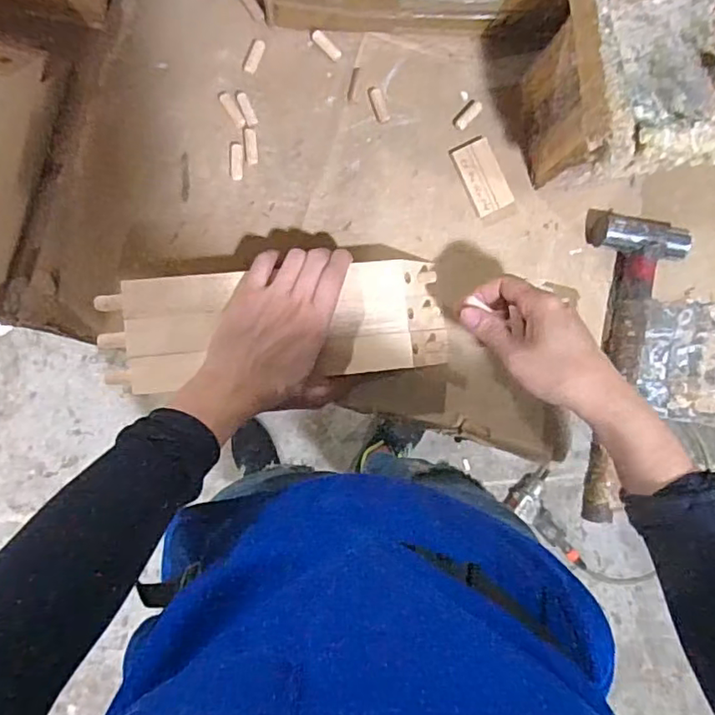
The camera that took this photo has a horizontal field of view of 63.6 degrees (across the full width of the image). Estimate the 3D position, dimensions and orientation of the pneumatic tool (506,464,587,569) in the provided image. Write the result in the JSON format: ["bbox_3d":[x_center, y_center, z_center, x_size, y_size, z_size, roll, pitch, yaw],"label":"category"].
[{"bbox_3d":[0.474,0.374,1.370,0.228,0.065,0.126,44,86,-4],"label":"pneumatic tool"}]

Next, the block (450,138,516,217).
[{"bbox_3d":[0.115,-0.166,0.527,0.038,0.005,0.065,-26,94,-7],"label":"block"}]

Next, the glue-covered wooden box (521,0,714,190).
[{"bbox_3d":[0.205,-0.219,0.451,0.109,0.180,0.160,-9,91,-6],"label":"glue-covered wooden box"}]

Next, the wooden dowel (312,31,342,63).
[{"bbox_3d":[-0.027,-0.275,0.510,0.032,0.005,0.009,45,85,-6],"label":"wooden dowel"}]

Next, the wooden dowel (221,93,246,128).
[{"bbox_3d":[-0.108,-0.216,0.502,0.009,0.004,0.032,-31,95,-6],"label":"wooden dowel"}]

